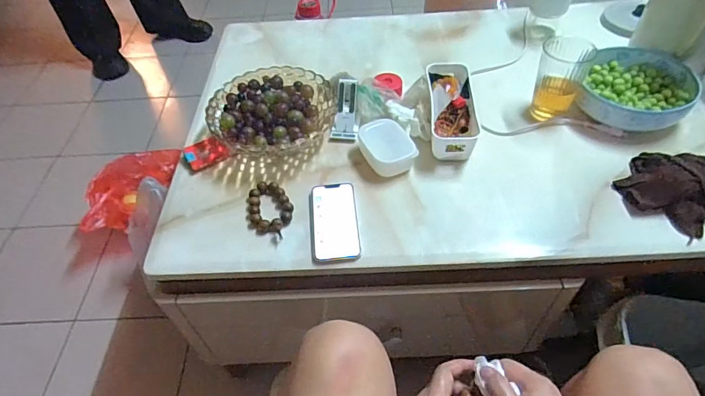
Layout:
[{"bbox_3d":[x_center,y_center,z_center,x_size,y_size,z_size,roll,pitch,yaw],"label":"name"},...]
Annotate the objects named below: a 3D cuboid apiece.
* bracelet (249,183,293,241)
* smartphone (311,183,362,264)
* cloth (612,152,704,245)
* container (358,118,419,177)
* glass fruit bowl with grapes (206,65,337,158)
[{"bbox_3d":[-0.133,0.016,0.709,0.067,0.015,0.115,-11,51,-6],"label":"bracelet"},{"bbox_3d":[-0.028,0.035,0.688,0.071,0.009,0.147,-5,50,-1],"label":"smartphone"},{"bbox_3d":[0.502,-0.026,0.679,0.147,0.041,0.135,-37,58,-25],"label":"cloth"},{"bbox_3d":[0.057,-0.087,0.752,0.075,0.048,0.102,-20,52,-14],"label":"container"},{"bbox_3d":[-0.143,-0.154,0.813,0.220,0.067,0.202,-1,50,2],"label":"glass fruit bowl with grapes"}]

